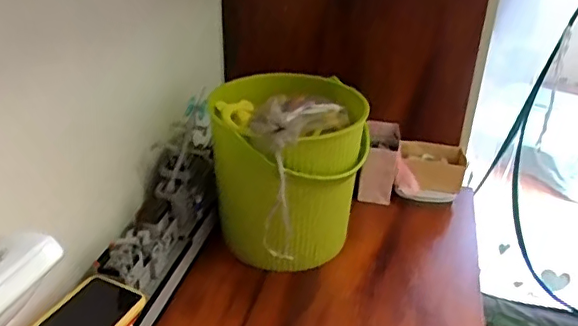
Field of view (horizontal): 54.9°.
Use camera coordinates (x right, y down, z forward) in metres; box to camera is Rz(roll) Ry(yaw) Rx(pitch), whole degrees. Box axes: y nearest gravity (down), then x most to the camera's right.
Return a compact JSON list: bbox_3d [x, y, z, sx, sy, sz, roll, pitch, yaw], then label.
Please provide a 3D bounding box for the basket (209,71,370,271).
[{"bbox_3d":[0.002,0.008,0.916,0.245,0.282,0.277,-2,30,-7],"label":"basket"}]

